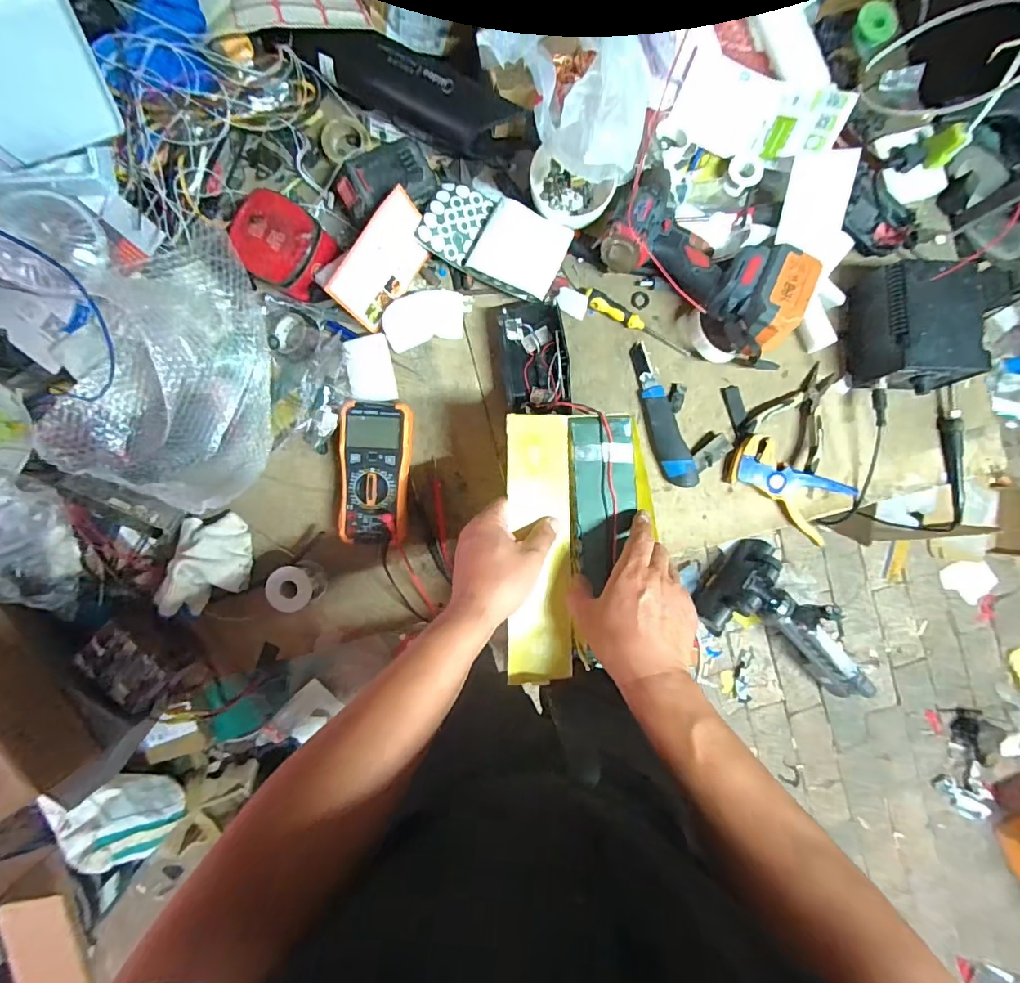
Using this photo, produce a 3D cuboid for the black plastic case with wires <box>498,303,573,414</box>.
[{"bbox_3d":[0.032,-0.169,0.617,0.078,0.047,0.143,-6,92,-2],"label":"black plastic case with wires"}]

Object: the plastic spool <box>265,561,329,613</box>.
[{"bbox_3d":[-0.260,0.116,0.590,0.055,0.051,0.054,-26,93,-2],"label":"plastic spool"}]

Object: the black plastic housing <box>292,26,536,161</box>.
[{"bbox_3d":[-0.113,-0.485,0.581,0.283,0.062,0.072,28,90,-3],"label":"black plastic housing"}]

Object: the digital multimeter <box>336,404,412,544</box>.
[{"bbox_3d":[-0.167,-0.021,0.600,0.087,0.053,0.174,5,92,-3],"label":"digital multimeter"}]

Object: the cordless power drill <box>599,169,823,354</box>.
[{"bbox_3d":[0.249,-0.289,0.595,0.259,0.097,0.141,36,90,10],"label":"cordless power drill"}]

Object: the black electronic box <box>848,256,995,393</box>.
[{"bbox_3d":[0.516,-0.207,0.610,0.108,0.079,0.147,-2,92,-3],"label":"black electronic box"}]

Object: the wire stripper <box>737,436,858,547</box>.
[{"bbox_3d":[0.372,-0.007,0.636,0.166,0.019,0.087,32,90,-3],"label":"wire stripper"}]

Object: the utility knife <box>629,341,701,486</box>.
[{"bbox_3d":[0.199,-0.100,0.632,0.040,0.025,0.196,-19,93,-2],"label":"utility knife"}]

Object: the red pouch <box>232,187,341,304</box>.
[{"bbox_3d":[-0.275,-0.294,0.576,0.101,0.049,0.097,38,90,-3],"label":"red pouch"}]

